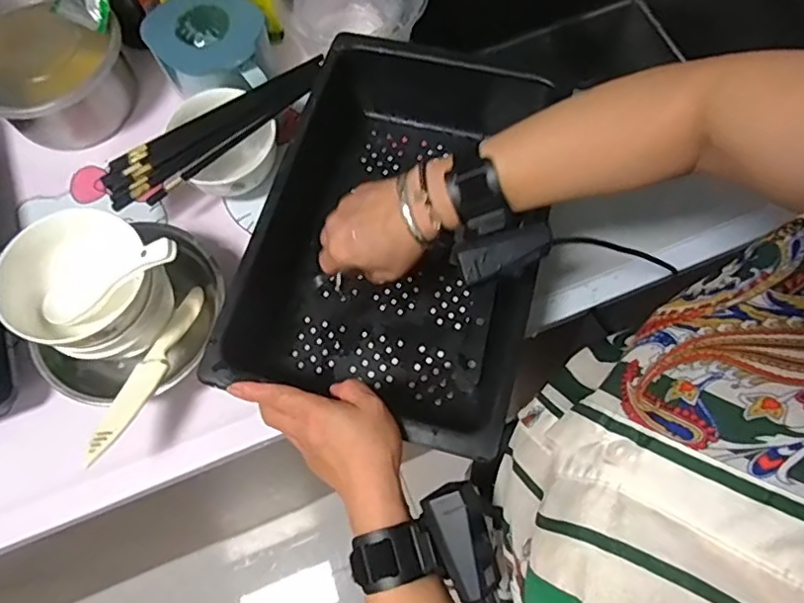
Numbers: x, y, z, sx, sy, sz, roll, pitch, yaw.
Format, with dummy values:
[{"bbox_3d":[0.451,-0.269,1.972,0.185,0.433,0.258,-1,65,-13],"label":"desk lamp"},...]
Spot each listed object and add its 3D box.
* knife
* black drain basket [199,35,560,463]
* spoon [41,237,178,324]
[{"bbox_3d":[-0.215,0.056,0.507,0.028,0.010,0.182,15,50,6],"label":"knife"},{"bbox_3d":[-0.004,-0.073,0.572,0.267,0.123,0.384,12,69,5],"label":"black drain basket"},{"bbox_3d":[-0.236,-0.019,0.477,0.129,0.031,0.035,-23,68,20],"label":"spoon"}]

